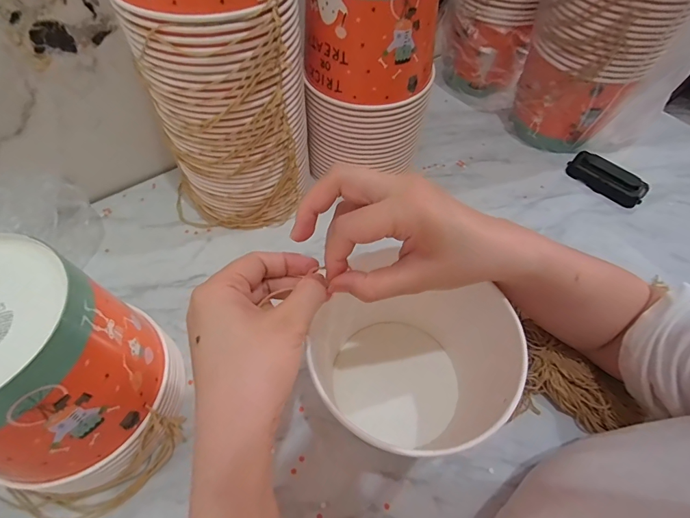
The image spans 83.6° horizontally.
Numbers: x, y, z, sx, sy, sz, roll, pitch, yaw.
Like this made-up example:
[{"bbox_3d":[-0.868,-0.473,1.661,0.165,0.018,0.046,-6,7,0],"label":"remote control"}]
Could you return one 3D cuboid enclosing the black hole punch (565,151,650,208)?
[{"bbox_3d":[0.389,-0.121,0.572,0.107,0.032,0.041,39,63,21],"label":"black hole punch"}]

